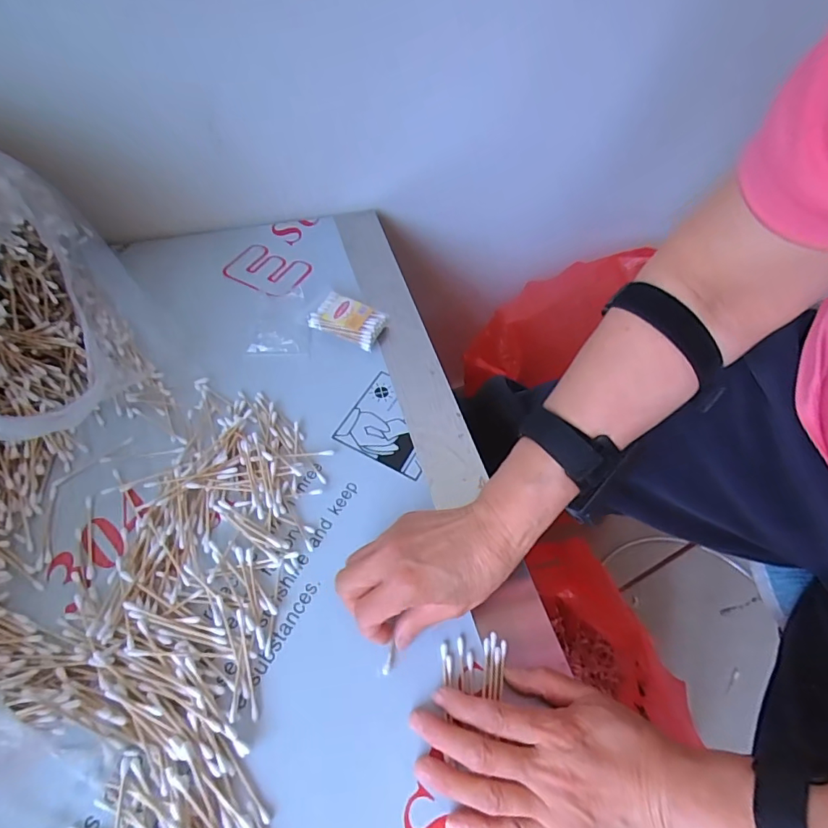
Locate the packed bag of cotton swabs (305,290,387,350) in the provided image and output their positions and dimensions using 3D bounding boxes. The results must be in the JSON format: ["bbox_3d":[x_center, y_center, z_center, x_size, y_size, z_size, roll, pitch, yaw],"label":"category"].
[{"bbox_3d":[-0.069,-0.099,0.518,0.075,0.023,0.048,24,57,12],"label":"packed bag of cotton swabs"}]

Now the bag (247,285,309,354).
[{"bbox_3d":[-0.143,-0.103,0.524,0.060,0.013,0.087,1,55,-3],"label":"bag"}]

